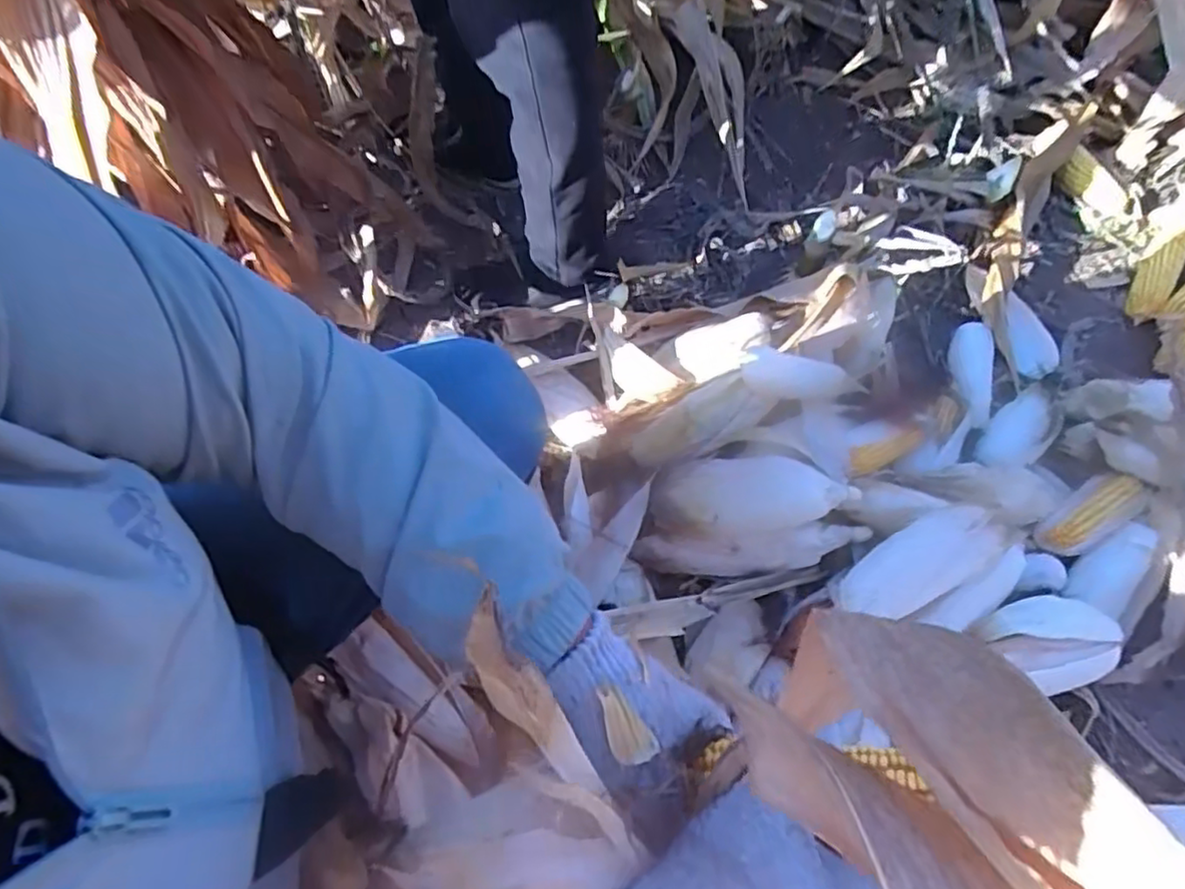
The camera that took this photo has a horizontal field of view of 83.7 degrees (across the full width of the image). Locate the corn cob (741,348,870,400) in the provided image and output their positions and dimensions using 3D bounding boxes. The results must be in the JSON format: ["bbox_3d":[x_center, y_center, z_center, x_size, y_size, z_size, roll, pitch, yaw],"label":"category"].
[{"bbox_3d":[0.270,-0.082,0.820,0.189,0.043,0.050,6,58,-24],"label":"corn cob"}]

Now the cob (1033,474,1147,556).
[{"bbox_3d":[0.623,0.087,0.829,0.156,0.046,0.062,-30,66,-17],"label":"cob"}]

